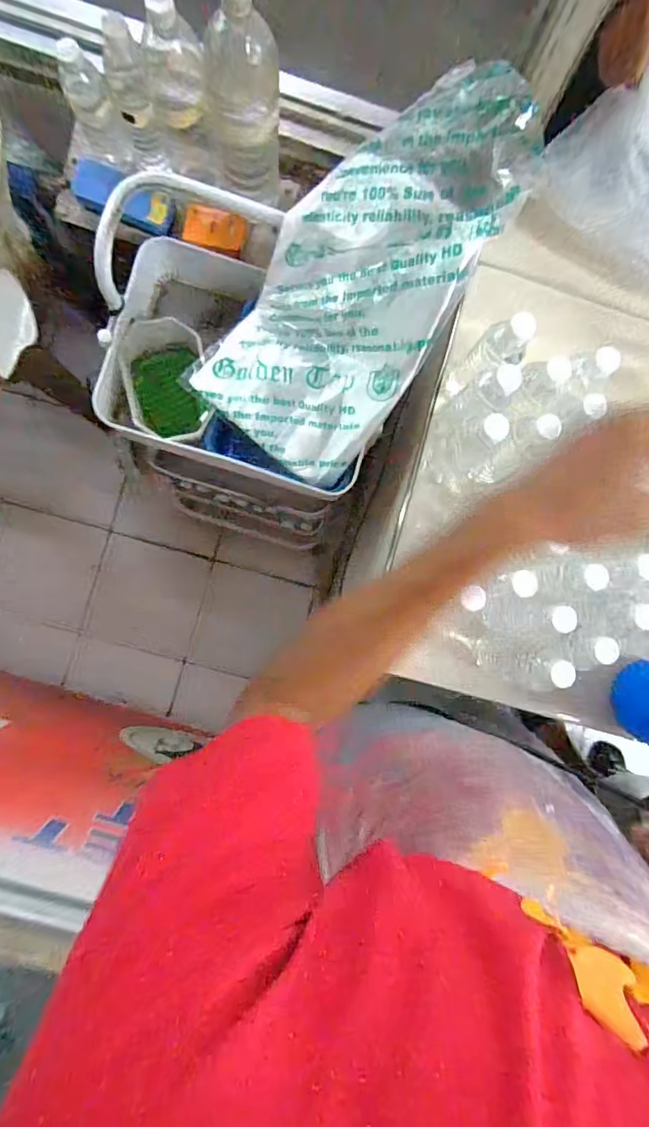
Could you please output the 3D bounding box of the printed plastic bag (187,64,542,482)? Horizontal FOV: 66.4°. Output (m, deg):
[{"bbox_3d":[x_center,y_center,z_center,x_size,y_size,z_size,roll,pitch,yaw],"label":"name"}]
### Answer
[{"bbox_3d":[0.021,-0.335,0.623,0.259,0.482,0.098,45,41,5],"label":"printed plastic bag"}]

